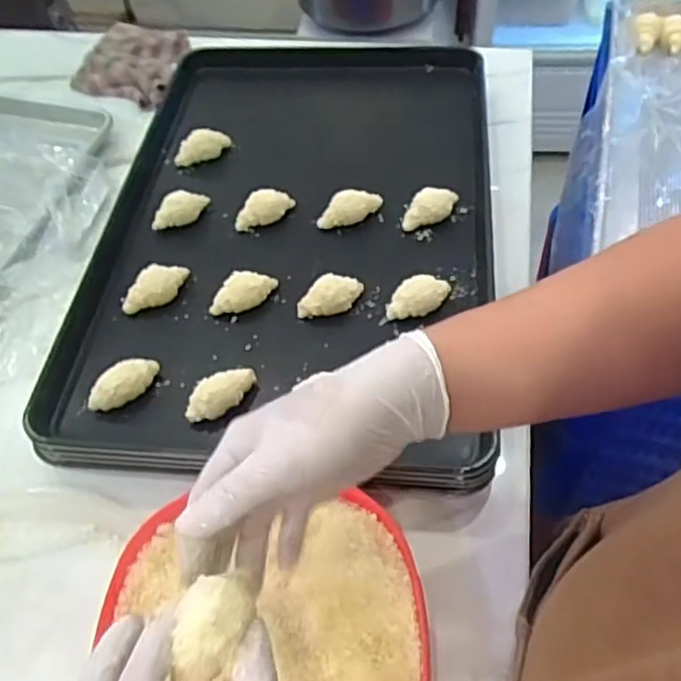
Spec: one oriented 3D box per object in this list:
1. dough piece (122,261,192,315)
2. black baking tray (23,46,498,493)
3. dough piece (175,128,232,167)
[{"bbox_3d":[-0.183,-0.054,0.651,0.072,0.027,0.031,-34,59,-19],"label":"dough piece"},{"bbox_3d":[-0.052,-0.139,0.727,0.428,0.056,0.619,2,54,5],"label":"black baking tray"},{"bbox_3d":[-0.166,-0.232,0.790,0.069,0.032,0.025,-24,56,-13],"label":"dough piece"}]

